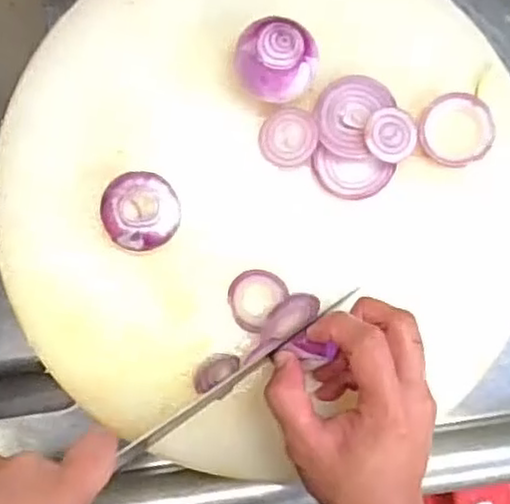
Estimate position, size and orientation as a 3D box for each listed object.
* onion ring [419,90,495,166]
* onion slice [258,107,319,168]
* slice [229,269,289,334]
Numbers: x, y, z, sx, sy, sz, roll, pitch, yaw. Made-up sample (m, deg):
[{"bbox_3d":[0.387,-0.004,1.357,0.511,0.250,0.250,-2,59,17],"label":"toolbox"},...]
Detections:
[{"bbox_3d":[0.136,-0.082,0.473,0.051,0.004,0.049,0,86,-5],"label":"onion ring"},{"bbox_3d":[0.022,-0.077,0.471,0.040,0.006,0.039,14,87,14],"label":"onion slice"},{"bbox_3d":[0.000,0.030,0.470,0.033,0.007,0.039,39,84,-2],"label":"slice"}]

